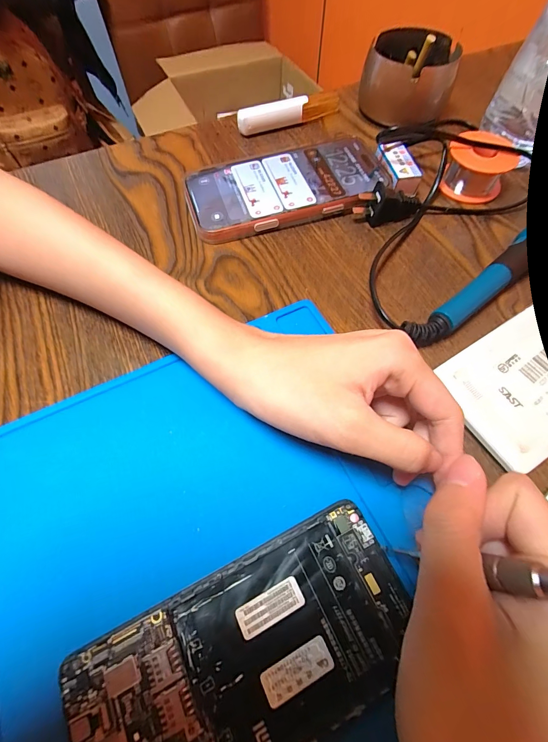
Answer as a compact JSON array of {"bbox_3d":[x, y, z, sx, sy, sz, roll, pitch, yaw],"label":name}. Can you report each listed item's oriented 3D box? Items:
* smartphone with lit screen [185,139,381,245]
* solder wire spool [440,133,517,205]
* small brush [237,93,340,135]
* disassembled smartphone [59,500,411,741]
[{"bbox_3d":[0.010,-0.154,0.286,0.160,0.014,0.080,-16,64,-6],"label":"smartphone with lit screen"},{"bbox_3d":[0.171,-0.171,0.286,0.048,0.030,0.048,-1,64,1],"label":"solder wire spool"},{"bbox_3d":[0.015,-0.252,0.328,0.104,0.018,0.015,-22,65,-9],"label":"small brush"},{"bbox_3d":[-0.011,0.124,0.146,0.146,0.010,0.071,-25,66,-10],"label":"disassembled smartphone"}]

